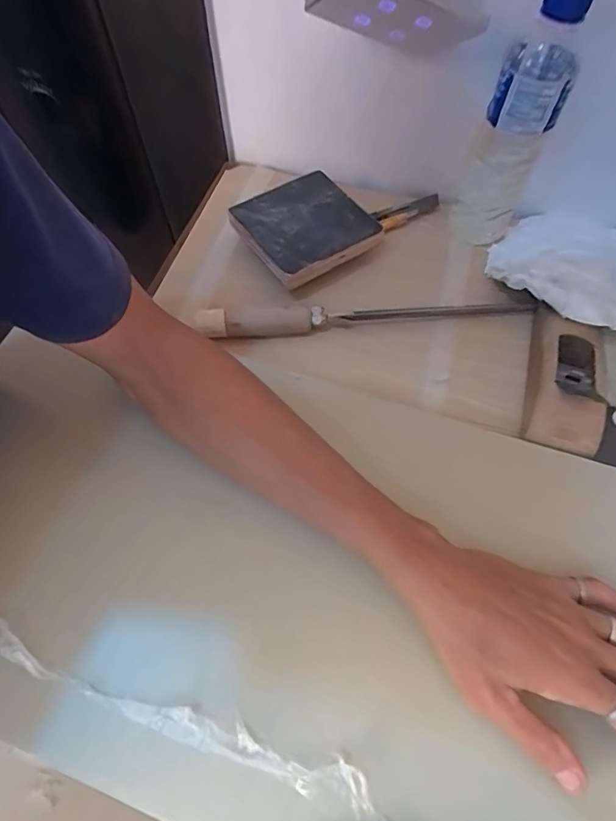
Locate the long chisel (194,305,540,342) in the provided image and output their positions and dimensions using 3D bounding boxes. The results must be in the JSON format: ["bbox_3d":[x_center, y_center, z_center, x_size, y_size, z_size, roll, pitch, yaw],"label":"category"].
[{"bbox_3d":[0.057,-0.093,0.453,0.324,0.033,0.028,-4,62,-3],"label":"long chisel"}]

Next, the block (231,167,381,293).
[{"bbox_3d":[-0.004,-0.193,0.483,0.121,0.027,0.114,-34,68,-17],"label":"block"}]

